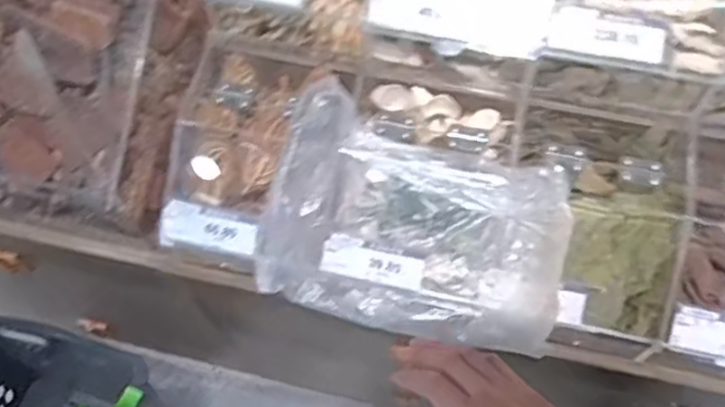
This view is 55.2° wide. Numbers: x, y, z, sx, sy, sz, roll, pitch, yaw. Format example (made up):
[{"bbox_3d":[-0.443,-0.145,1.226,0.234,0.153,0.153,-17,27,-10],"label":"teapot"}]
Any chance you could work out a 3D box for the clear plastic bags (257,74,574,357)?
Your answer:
[{"bbox_3d":[0.054,0.022,0.662,0.288,0.059,0.206,16,91,7],"label":"clear plastic bags"}]

